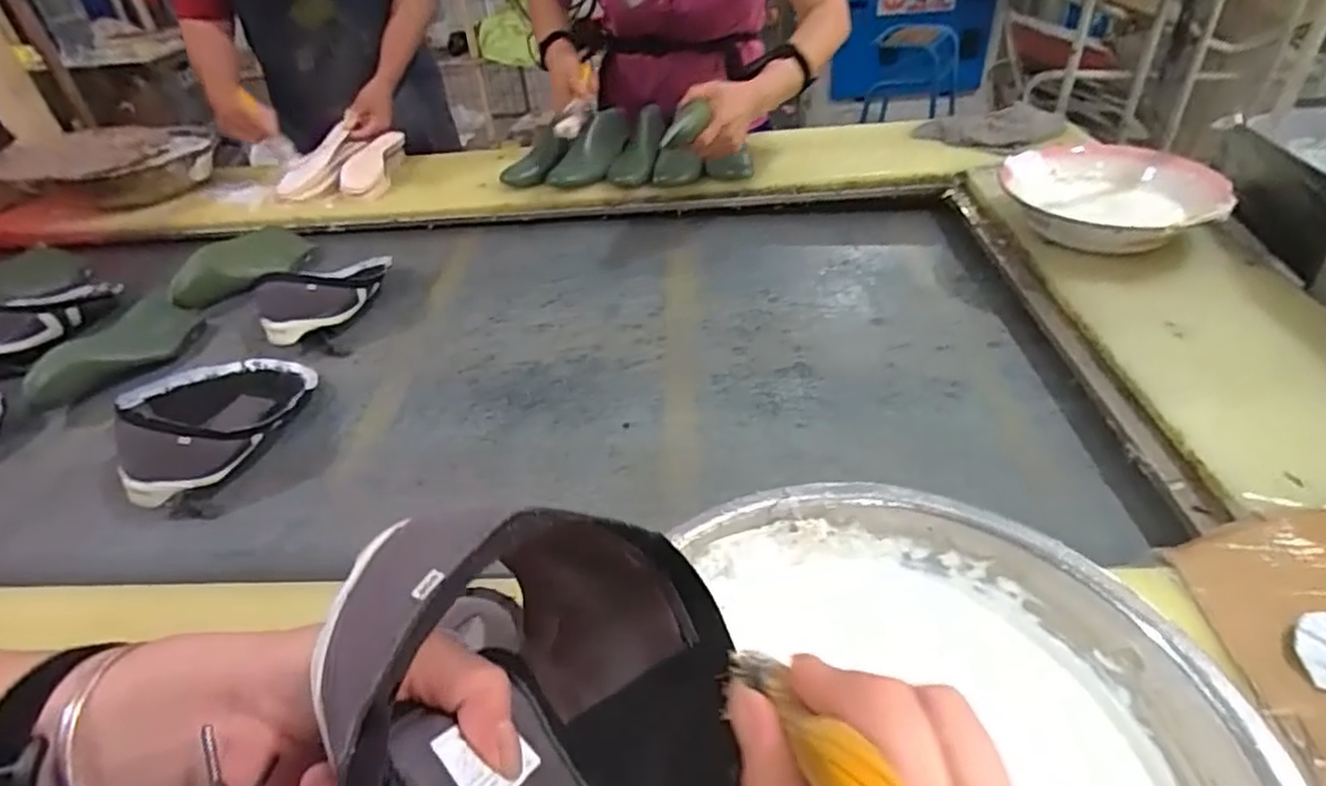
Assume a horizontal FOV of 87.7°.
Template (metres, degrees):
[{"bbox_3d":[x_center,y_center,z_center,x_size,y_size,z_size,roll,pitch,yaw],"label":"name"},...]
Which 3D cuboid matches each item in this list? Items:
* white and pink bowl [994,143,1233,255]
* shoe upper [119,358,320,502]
[{"bbox_3d":[0.562,-0.249,0.876,0.242,0.059,0.211,21,45,28],"label":"white and pink bowl"},{"bbox_3d":[-0.488,0.016,0.769,0.170,0.092,0.222,-18,40,-17],"label":"shoe upper"}]

